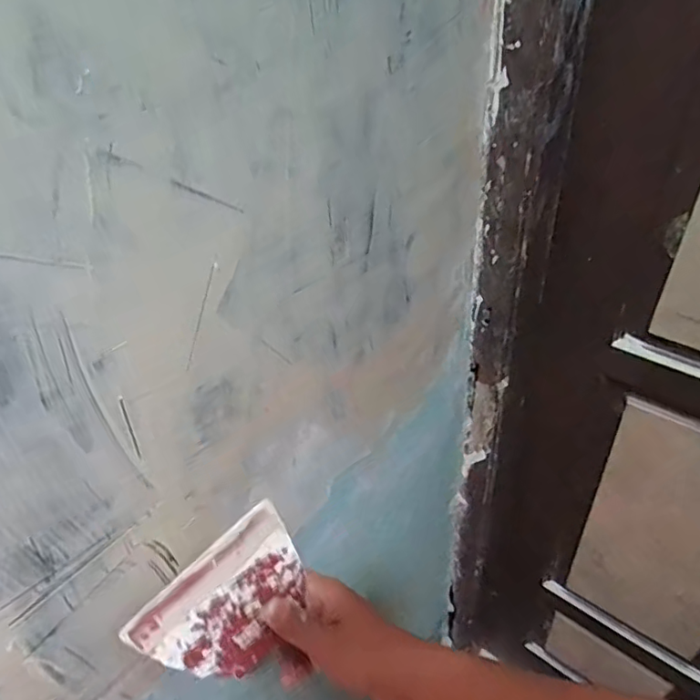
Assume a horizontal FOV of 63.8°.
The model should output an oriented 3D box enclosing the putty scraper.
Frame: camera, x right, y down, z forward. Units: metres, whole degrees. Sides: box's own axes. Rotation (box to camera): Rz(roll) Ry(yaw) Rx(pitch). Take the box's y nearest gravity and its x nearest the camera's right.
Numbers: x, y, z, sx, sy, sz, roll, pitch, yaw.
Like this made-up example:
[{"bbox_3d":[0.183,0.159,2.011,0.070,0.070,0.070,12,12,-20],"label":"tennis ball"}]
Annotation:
[{"bbox_3d":[-0.083,0.187,0.411,0.120,0.102,0.007,-40,25,-19],"label":"putty scraper"}]

